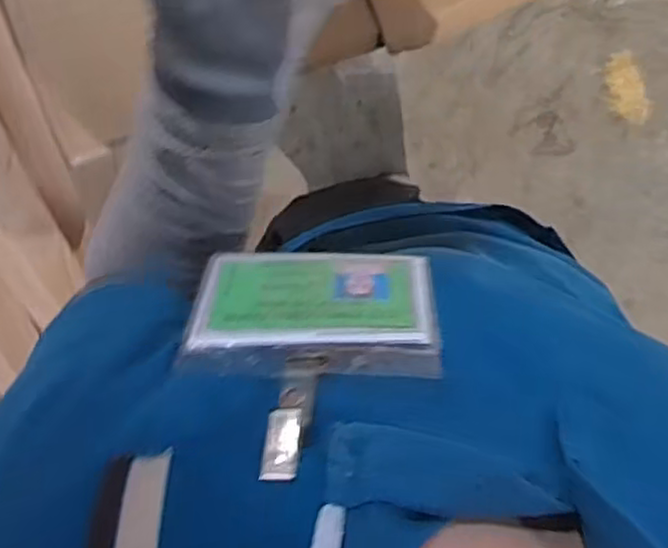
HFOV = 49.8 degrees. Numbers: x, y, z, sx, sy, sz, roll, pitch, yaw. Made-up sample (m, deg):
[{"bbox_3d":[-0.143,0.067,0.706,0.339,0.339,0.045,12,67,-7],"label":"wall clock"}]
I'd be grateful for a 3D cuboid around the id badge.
[{"bbox_3d":[-0.008,0.025,0.280,0.097,0.131,0.007,1,123,4],"label":"id badge"}]

